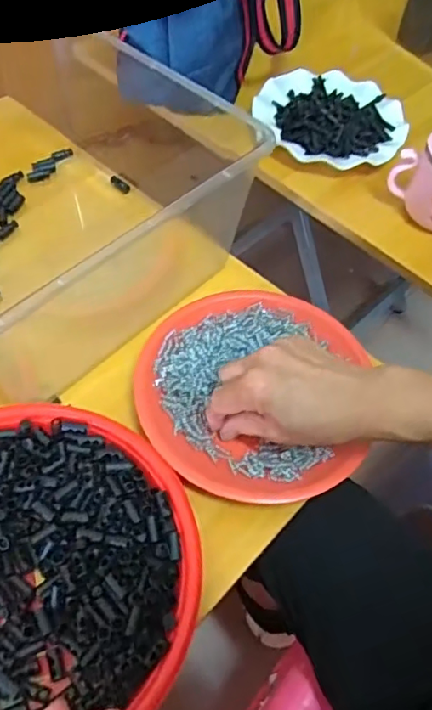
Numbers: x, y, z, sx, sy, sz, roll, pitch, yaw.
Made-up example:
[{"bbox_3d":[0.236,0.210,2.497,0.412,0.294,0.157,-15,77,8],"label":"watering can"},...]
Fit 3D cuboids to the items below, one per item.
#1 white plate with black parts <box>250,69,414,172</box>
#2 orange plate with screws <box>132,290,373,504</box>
[{"bbox_3d":[0.138,-0.289,0.675,0.178,0.036,0.168,2,56,-3],"label":"white plate with black parts"},{"bbox_3d":[0.027,0.026,0.464,0.181,0.021,0.188,2,56,-3],"label":"orange plate with screws"}]

